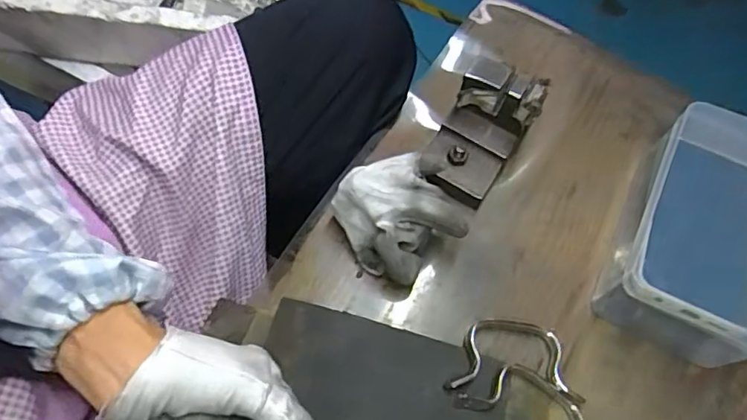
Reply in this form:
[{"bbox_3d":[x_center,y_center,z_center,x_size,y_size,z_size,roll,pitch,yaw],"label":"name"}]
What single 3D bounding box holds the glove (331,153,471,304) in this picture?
[{"bbox_3d":[0.019,0.005,0.431,0.079,0.064,0.090,-29,72,-14],"label":"glove"}]

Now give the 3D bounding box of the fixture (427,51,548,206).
[{"bbox_3d":[0.087,-0.062,0.465,0.064,0.078,0.102,30,69,9],"label":"fixture"}]

